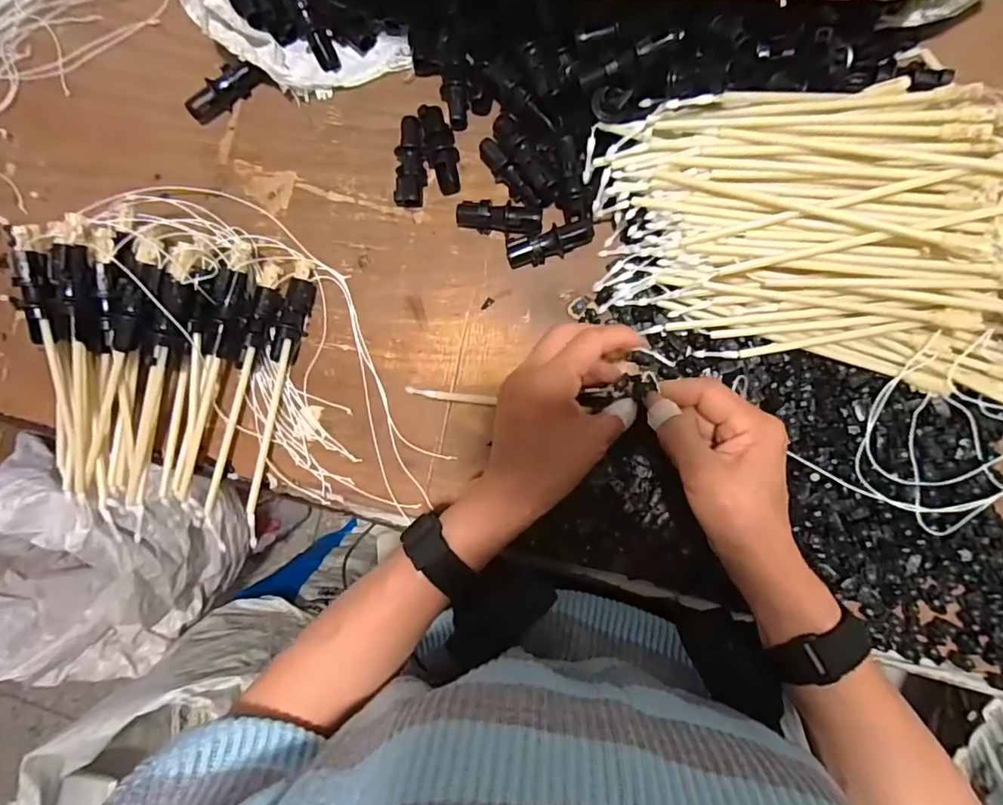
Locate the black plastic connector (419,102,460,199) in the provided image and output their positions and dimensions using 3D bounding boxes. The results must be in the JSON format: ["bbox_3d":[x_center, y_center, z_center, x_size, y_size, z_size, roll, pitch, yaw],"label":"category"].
[{"bbox_3d":[-0.048,-0.201,0.438,0.024,0.022,0.065,-17,86,5],"label":"black plastic connector"}]

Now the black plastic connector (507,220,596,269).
[{"bbox_3d":[0.037,-0.123,0.422,0.067,0.019,0.022,-14,86,5],"label":"black plastic connector"}]

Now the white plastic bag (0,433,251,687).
[{"bbox_3d":[-0.529,0.218,0.691,0.325,0.284,0.250,-36,84,3],"label":"white plastic bag"}]

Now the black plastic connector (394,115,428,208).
[{"bbox_3d":[-0.072,-0.191,0.439,0.021,0.018,0.070,5,88,6],"label":"black plastic connector"}]

